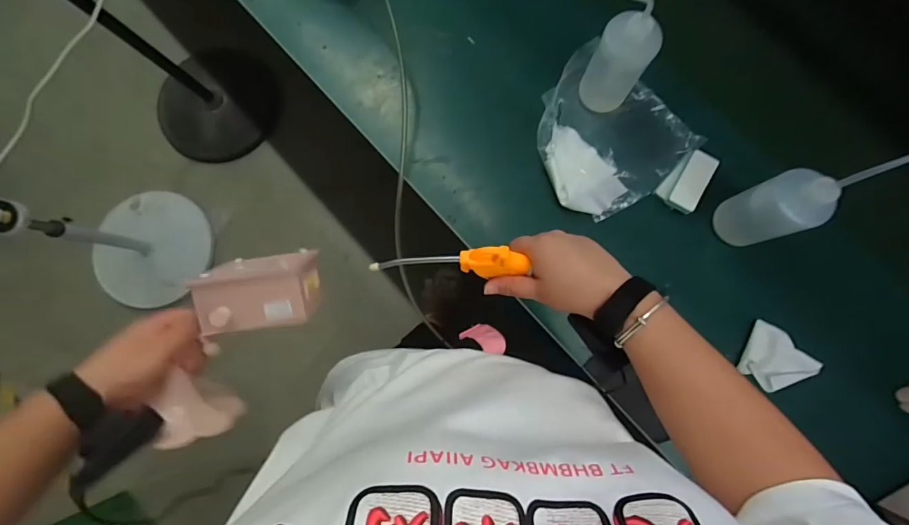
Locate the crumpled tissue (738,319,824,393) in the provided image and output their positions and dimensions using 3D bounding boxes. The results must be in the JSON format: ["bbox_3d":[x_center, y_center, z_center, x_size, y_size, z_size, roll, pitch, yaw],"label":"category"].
[{"bbox_3d":[0.484,0.153,0.634,0.112,0.079,0.074,36,78,8],"label":"crumpled tissue"}]

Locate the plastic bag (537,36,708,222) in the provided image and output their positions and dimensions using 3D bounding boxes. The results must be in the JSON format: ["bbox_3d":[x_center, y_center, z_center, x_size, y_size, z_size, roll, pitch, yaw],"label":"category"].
[{"bbox_3d":[0.238,-0.208,0.661,0.234,0.043,0.233,-35,88,-8],"label":"plastic bag"}]

